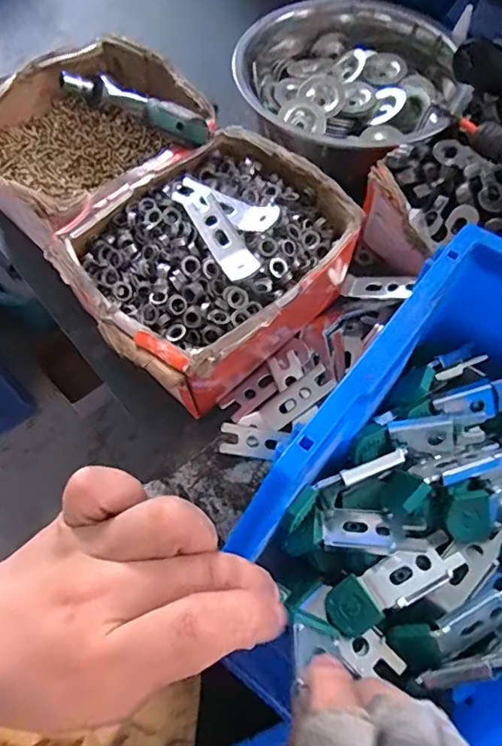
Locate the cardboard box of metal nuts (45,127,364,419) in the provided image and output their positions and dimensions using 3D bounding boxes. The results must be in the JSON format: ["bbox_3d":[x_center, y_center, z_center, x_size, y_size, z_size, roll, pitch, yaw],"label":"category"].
[{"bbox_3d":[-0.022,-0.067,0.352,0.151,0.071,0.178,42,70,17],"label":"cardboard box of metal nuts"}]

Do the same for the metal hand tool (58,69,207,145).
[{"bbox_3d":[-0.088,-0.200,0.389,0.032,0.025,0.145,-42,57,-19],"label":"metal hand tool"}]

